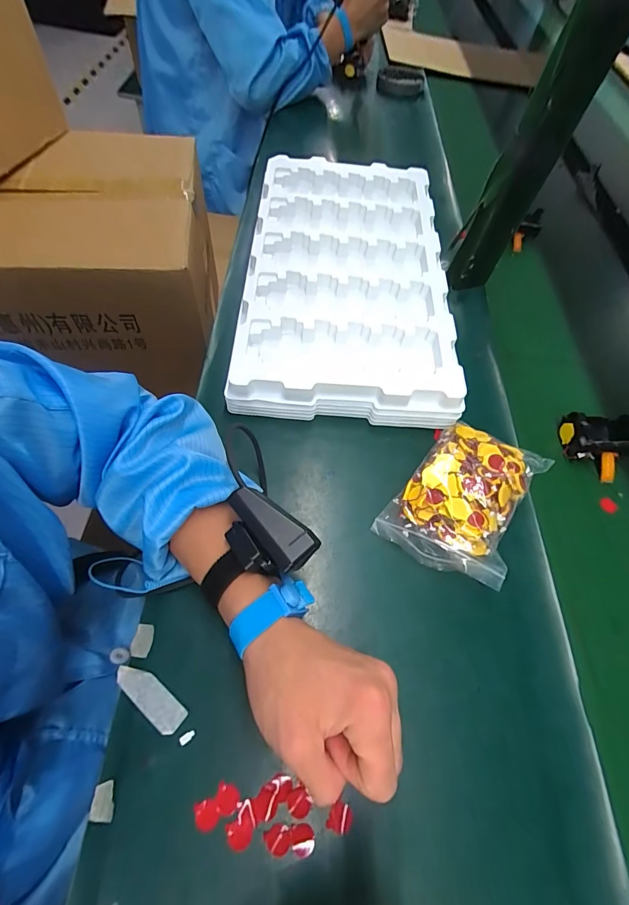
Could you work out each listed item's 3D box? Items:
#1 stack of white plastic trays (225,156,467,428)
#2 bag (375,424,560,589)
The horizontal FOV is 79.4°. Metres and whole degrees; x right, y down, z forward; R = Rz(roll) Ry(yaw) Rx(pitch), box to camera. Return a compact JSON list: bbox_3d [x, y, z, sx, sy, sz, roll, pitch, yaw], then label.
[{"bbox_3d":[0.039,-0.235,0.503,0.248,0.080,0.431,5,60,-4],"label":"stack of white plastic trays"},{"bbox_3d":[0.143,0.041,0.363,0.109,0.038,0.157,33,62,12],"label":"bag"}]

